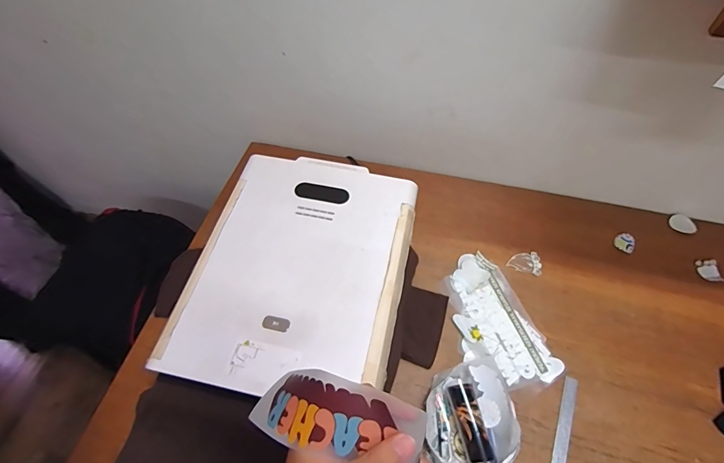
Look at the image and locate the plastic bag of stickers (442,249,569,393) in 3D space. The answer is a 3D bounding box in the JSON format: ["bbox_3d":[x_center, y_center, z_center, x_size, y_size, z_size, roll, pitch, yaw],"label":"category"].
[{"bbox_3d":[0.300,0.197,0.842,0.177,0.021,0.311,-12,58,-8],"label":"plastic bag of stickers"}]

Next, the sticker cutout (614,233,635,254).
[{"bbox_3d":[0.679,0.028,0.953,0.047,0.018,0.048,37,66,22],"label":"sticker cutout"}]

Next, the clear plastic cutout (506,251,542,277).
[{"bbox_3d":[0.408,0.076,0.929,0.082,0.008,0.061,13,58,7],"label":"clear plastic cutout"}]

